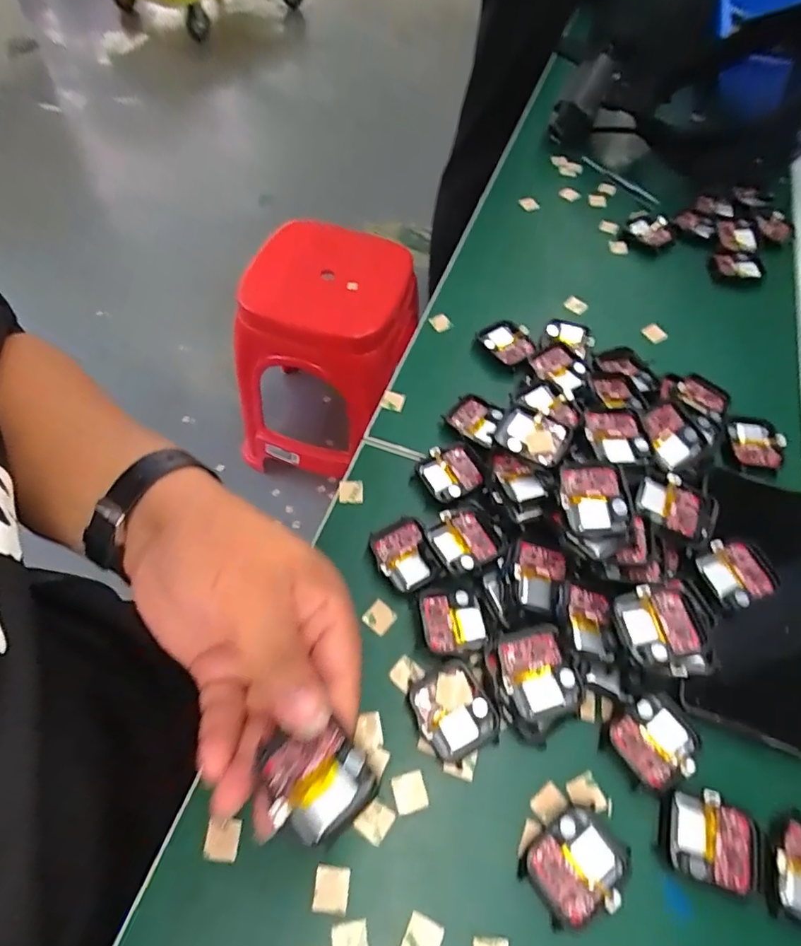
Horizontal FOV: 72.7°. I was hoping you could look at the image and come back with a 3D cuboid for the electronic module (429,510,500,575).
[{"bbox_3d":[0.038,0.041,0.328,0.039,0.016,0.038,-19,60,-14],"label":"electronic module"}]

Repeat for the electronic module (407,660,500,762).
[{"bbox_3d":[0.028,0.125,0.285,0.038,0.014,0.044,-21,61,-15],"label":"electronic module"}]

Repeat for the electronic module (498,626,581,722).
[{"bbox_3d":[0.070,0.101,0.277,0.034,0.008,0.042,-12,65,-9],"label":"electronic module"}]

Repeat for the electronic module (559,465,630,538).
[{"bbox_3d":[0.107,0.015,0.302,0.036,0.004,0.041,1,72,-2],"label":"electronic module"}]

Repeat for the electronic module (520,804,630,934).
[{"bbox_3d":[0.081,0.182,0.252,0.044,0.011,0.037,-32,64,-21],"label":"electronic module"}]

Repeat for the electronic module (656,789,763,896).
[{"bbox_3d":[0.147,0.172,0.257,0.044,0.008,0.036,16,58,8],"label":"electronic module"}]

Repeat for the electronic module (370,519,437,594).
[{"bbox_3d":[0.002,0.050,0.328,0.033,0.015,0.044,-16,59,-12],"label":"electronic module"}]

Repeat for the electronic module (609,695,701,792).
[{"bbox_3d":[0.131,0.138,0.280,0.039,0.010,0.036,-31,64,-20],"label":"electronic module"}]

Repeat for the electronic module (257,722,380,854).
[{"bbox_3d":[-0.033,0.117,0.211,0.043,0.008,0.036,40,64,21],"label":"electronic module"}]

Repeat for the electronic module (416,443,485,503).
[{"bbox_3d":[0.033,0.000,0.362,0.037,0.012,0.035,-27,62,-18],"label":"electronic module"}]

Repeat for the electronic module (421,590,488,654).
[{"bbox_3d":[0.030,0.083,0.307,0.035,0.006,0.034,-6,58,-6],"label":"electronic module"}]

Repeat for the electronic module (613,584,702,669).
[{"bbox_3d":[0.136,0.082,0.288,0.038,0.015,0.038,-2,57,-4],"label":"electronic module"}]

